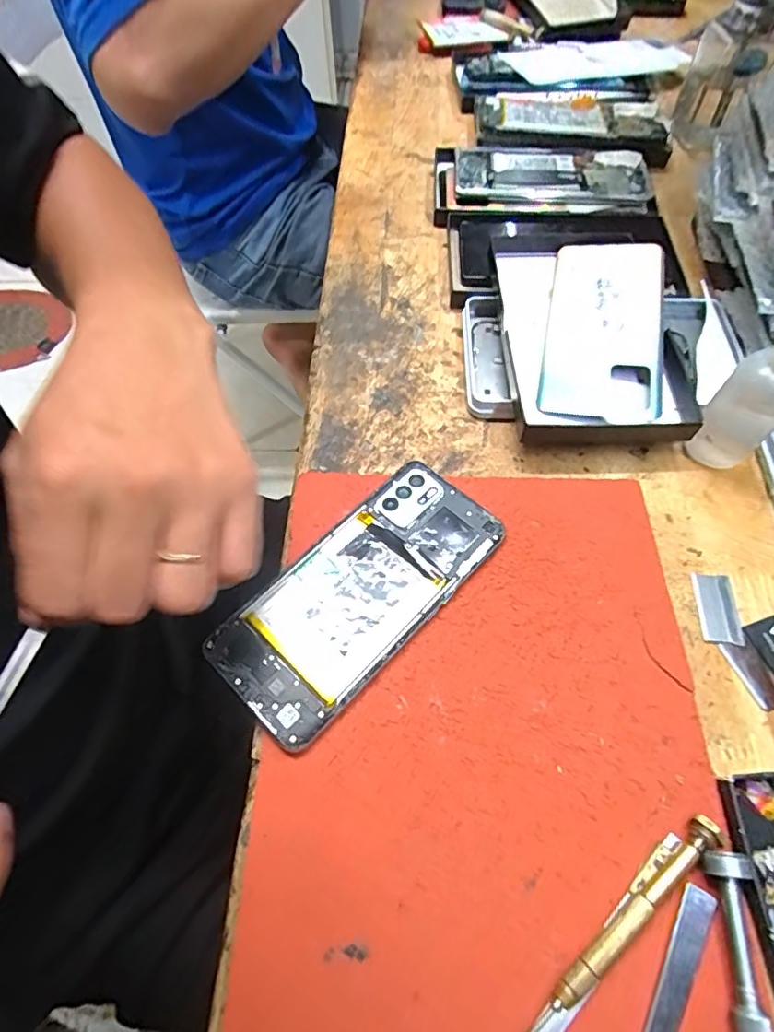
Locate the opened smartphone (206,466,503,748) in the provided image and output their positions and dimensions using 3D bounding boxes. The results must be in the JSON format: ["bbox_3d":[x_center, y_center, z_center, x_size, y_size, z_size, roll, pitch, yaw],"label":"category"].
[{"bbox_3d":[-0.013,0.039,0.282,0.071,0.011,0.157,40,69,21],"label":"opened smartphone"}]

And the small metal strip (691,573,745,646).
[{"bbox_3d":[0.173,0.048,0.282,0.018,0.004,0.038,3,61,4],"label":"small metal strip"}]

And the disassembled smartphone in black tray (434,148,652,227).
[{"bbox_3d":[0.129,-0.285,0.464,0.176,0.025,0.090,2,61,3],"label":"disassembled smartphone in black tray"}]

